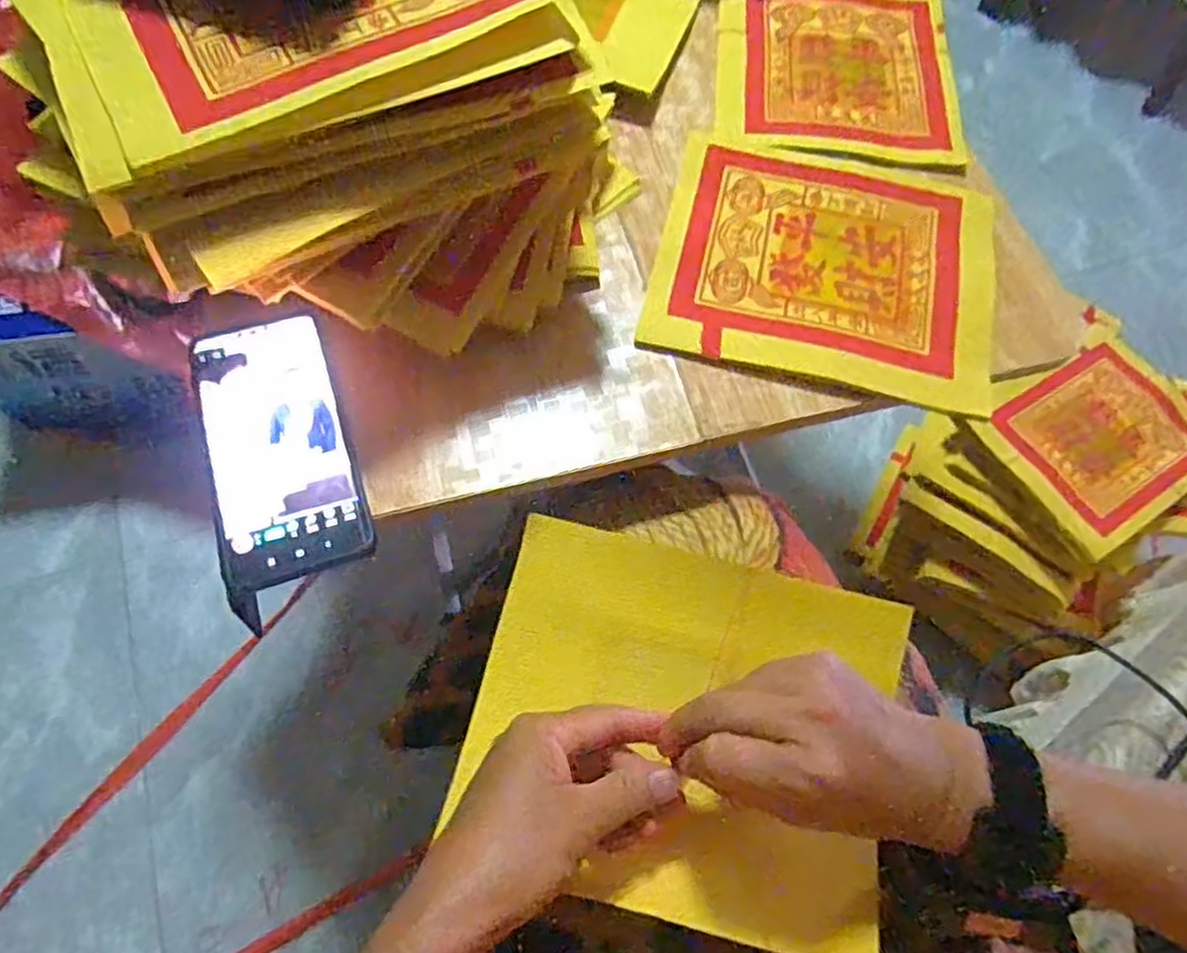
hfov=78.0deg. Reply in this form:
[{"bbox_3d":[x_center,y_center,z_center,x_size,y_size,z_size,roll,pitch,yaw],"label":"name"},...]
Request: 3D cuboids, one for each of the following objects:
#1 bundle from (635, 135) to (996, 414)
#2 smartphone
[{"bbox_3d":[0.155,-0.144,0.481,0.215,0.022,0.181,12,64,3],"label":"bundle"},{"bbox_3d":[-0.177,-0.018,0.411,0.077,0.011,0.157,-17,71,-6],"label":"smartphone"}]

